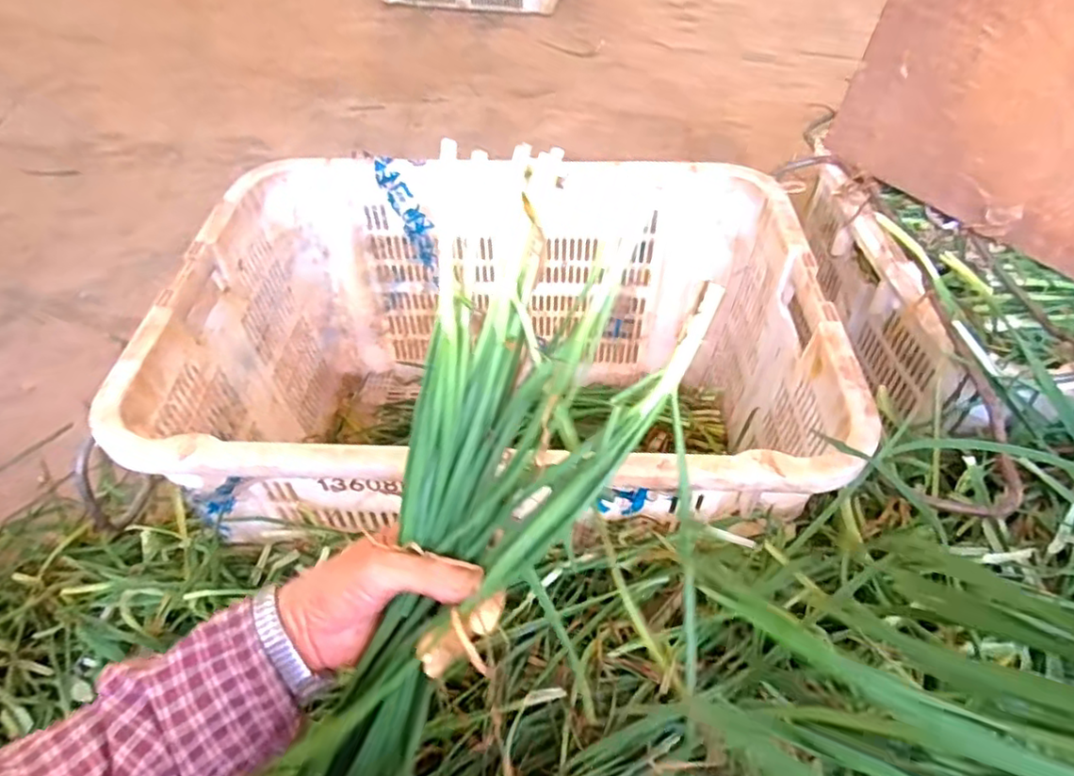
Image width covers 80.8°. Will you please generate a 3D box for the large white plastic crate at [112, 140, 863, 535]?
[{"bbox_3d":[-0.051,-0.008,0.775,0.674,0.345,0.467,3,50,0],"label":"large white plastic crate"}]

